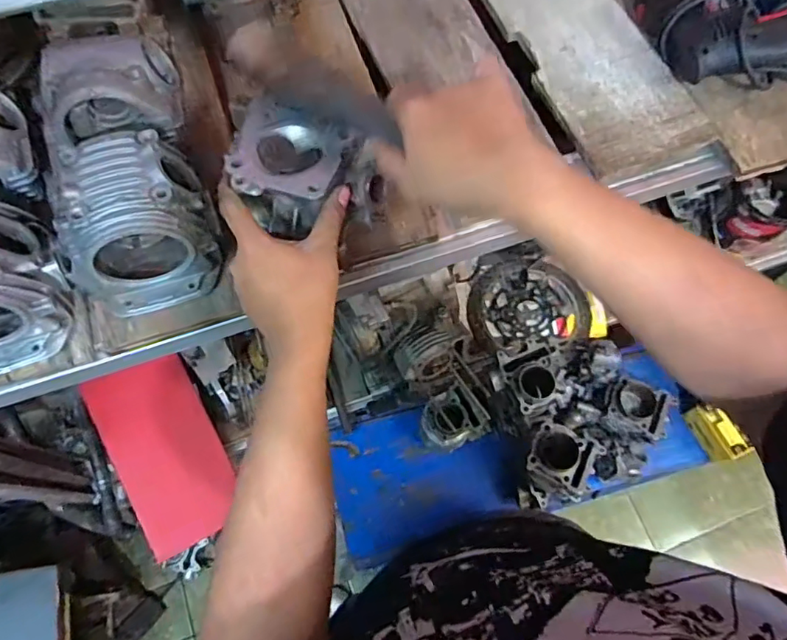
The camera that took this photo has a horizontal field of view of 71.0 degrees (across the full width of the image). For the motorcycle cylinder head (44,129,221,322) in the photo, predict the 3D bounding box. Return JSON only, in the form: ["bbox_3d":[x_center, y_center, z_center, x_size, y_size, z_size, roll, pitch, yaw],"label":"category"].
[{"bbox_3d":[-0.229,-0.086,0.498,0.127,0.101,0.124,-15,71,-8],"label":"motorcycle cylinder head"}]

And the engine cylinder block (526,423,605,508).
[{"bbox_3d":[0.289,0.261,0.985,0.121,0.099,0.126,25,70,7],"label":"engine cylinder block"}]

